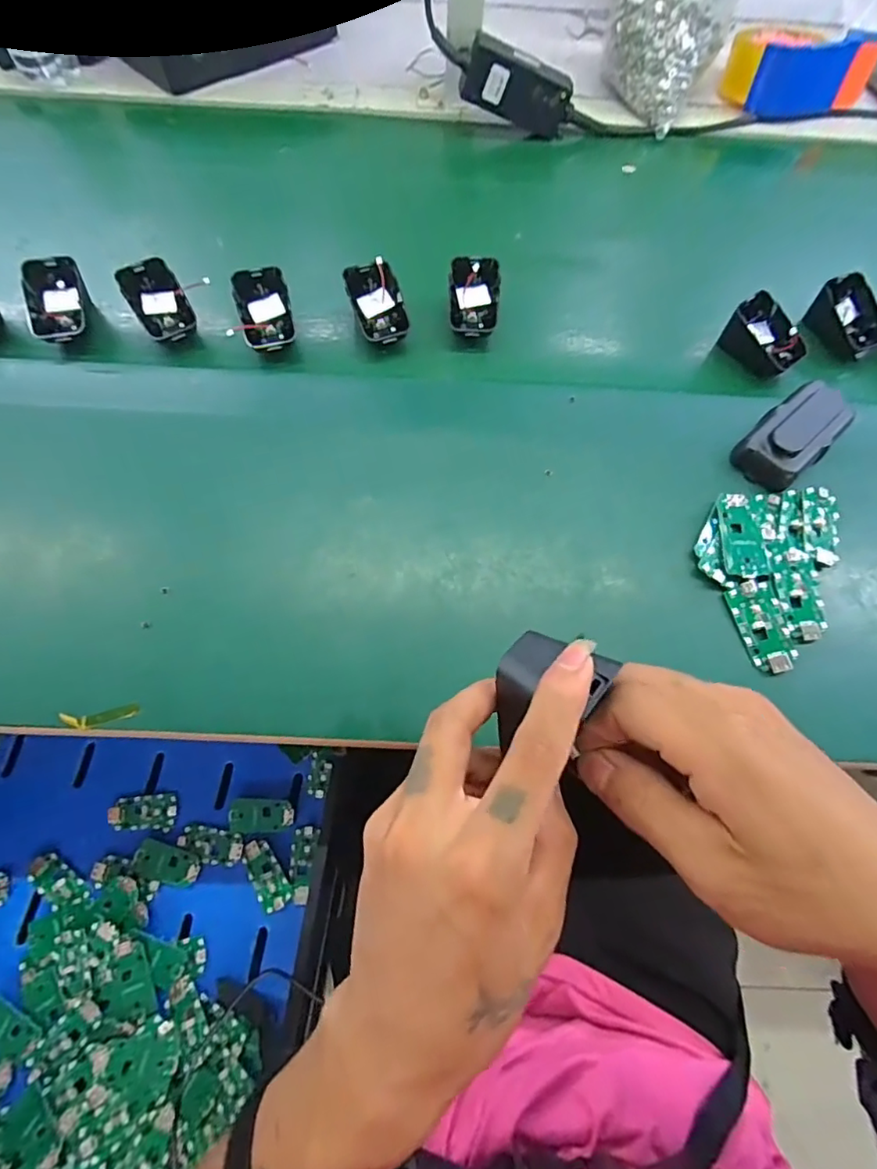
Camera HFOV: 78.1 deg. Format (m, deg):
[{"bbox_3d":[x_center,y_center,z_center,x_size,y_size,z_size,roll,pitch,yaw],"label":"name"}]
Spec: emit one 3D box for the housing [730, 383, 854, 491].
[{"bbox_3d":[0.283,-0.120,0.428,0.109,0.022,0.051,-37,72,-16],"label":"housing"}]

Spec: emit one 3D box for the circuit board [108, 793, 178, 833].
[{"bbox_3d":[-0.290,0.224,0.530,0.062,0.004,0.033,2,66,-1],"label":"circuit board"}]

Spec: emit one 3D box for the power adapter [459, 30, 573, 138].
[{"bbox_3d":[0.089,-0.529,0.577,0.122,0.052,0.026,9,64,-20],"label":"power adapter"}]

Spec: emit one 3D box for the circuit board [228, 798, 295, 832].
[{"bbox_3d":[-0.172,0.226,0.528,0.061,0.007,0.029,3,66,-1],"label":"circuit board"}]

